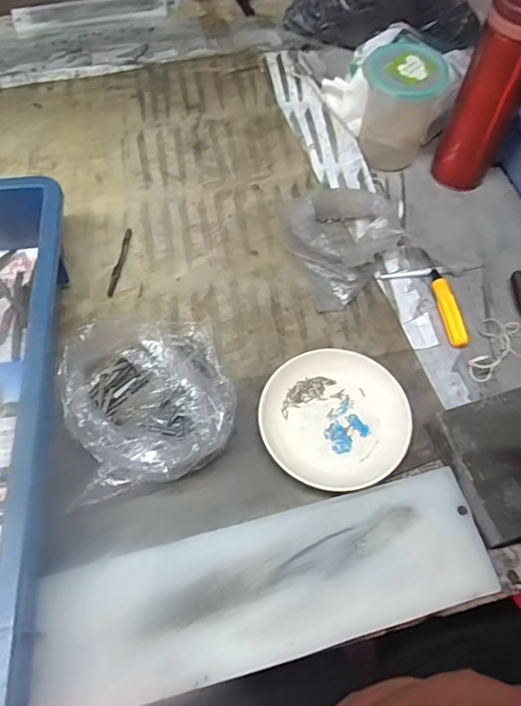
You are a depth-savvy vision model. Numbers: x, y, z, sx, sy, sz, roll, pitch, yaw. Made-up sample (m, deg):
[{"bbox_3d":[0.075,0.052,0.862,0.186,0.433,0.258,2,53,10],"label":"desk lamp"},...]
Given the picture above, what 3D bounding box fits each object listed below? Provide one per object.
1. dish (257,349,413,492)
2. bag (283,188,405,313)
[{"bbox_3d":[0.060,0.053,0.444,0.117,0.023,0.112,1,61,-2],"label":"dish"},{"bbox_3d":[0.084,-0.110,0.524,0.118,0.044,0.136,1,61,-2],"label":"bag"}]

